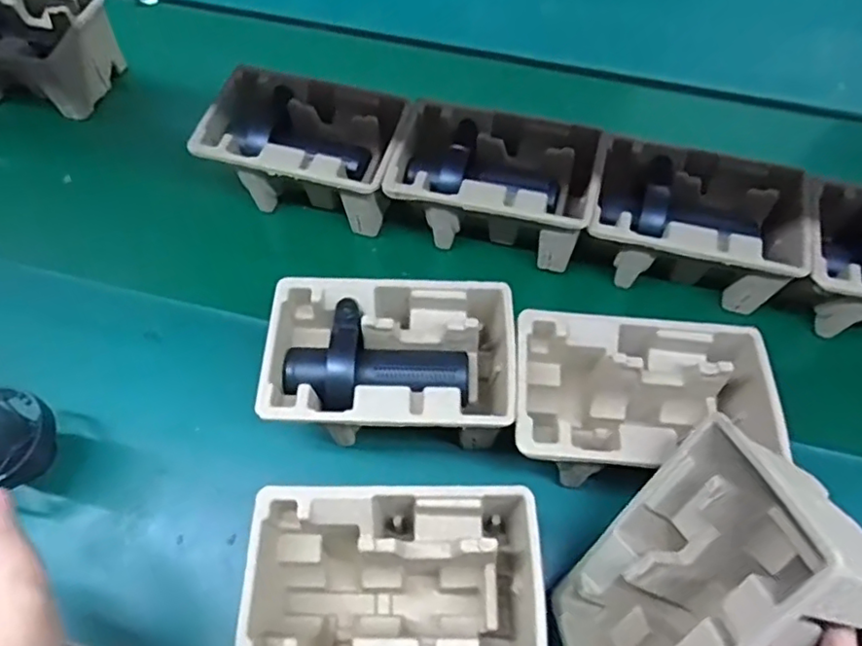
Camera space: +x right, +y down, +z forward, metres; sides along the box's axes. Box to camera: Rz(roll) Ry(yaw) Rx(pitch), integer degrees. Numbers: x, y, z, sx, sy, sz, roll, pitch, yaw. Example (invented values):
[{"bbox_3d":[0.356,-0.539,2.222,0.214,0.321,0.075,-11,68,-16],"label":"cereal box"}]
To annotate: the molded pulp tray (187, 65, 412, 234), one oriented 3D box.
[{"bbox_3d":[-0.146,-0.203,0.740,0.228,0.103,0.141,13,63,6],"label":"molded pulp tray"}]

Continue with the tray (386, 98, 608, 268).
[{"bbox_3d":[0.070,-0.157,0.720,0.231,0.101,0.140,13,63,6],"label":"tray"}]

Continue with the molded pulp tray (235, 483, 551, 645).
[{"bbox_3d":[-0.029,0.223,0.518,0.225,0.113,0.144,0,62,0],"label":"molded pulp tray"}]

